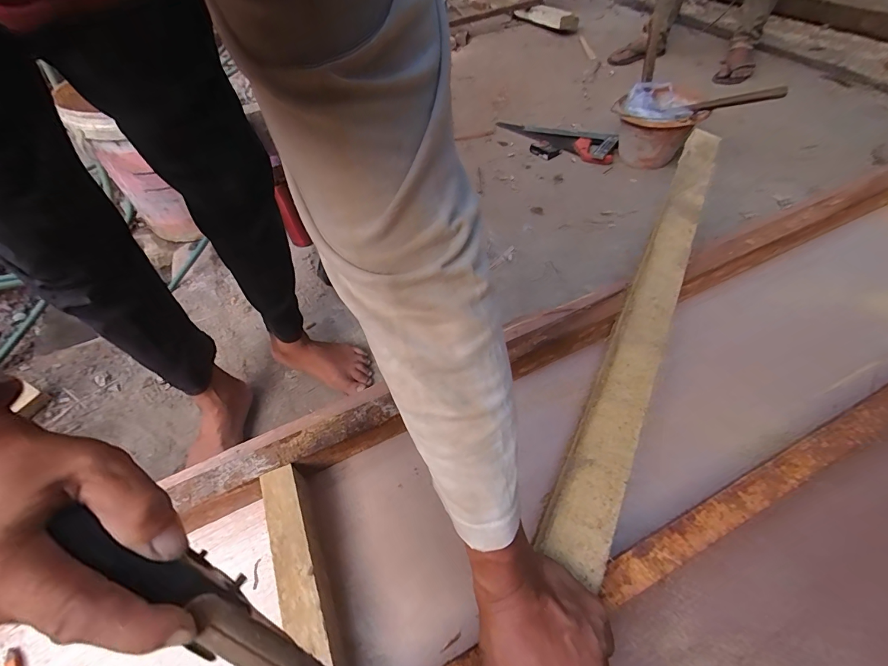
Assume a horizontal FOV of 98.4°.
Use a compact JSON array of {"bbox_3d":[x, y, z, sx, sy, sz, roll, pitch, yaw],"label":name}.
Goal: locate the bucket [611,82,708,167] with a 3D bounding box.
[{"bbox_3d":[0.616,-0.595,1.127,0.229,0.187,0.183,27,60,25],"label":"bucket"}]

